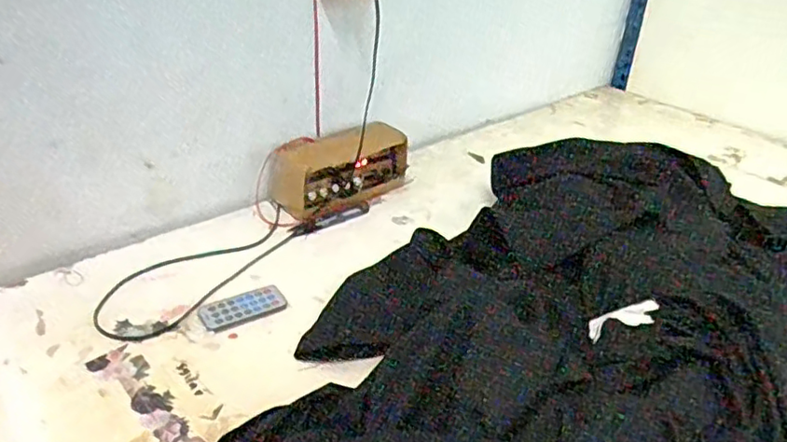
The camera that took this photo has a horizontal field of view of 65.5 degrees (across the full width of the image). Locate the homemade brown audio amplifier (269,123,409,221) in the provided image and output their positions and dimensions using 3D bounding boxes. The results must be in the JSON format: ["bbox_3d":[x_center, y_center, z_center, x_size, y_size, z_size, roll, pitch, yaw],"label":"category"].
[{"bbox_3d":[-0.068,-0.071,0.834,0.187,0.084,0.082,-21,39,-33],"label":"homemade brown audio amplifier"}]

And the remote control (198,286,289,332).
[{"bbox_3d":[-0.158,0.091,0.643,0.087,0.007,0.043,-15,36,-25],"label":"remote control"}]

